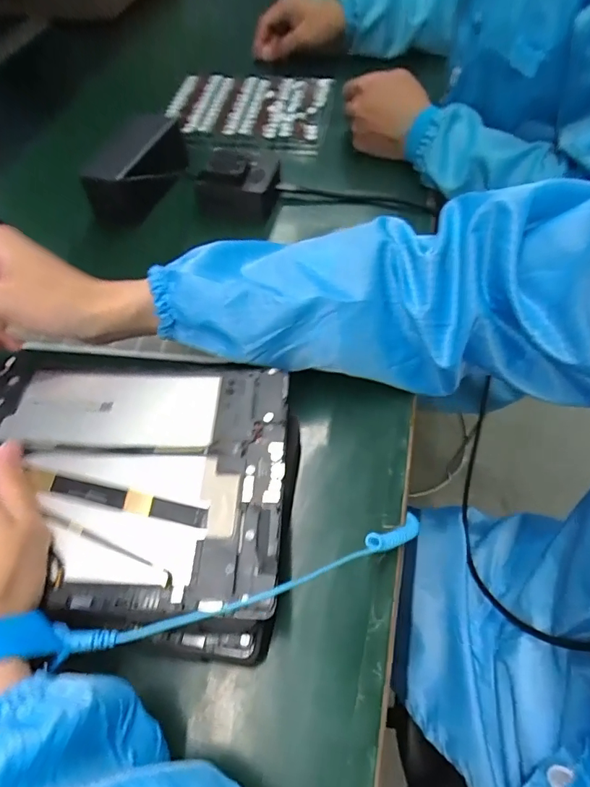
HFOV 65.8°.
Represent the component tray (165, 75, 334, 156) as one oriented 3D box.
[{"bbox_3d":[-0.058,-0.347,0.556,0.191,0.013,0.144,7,56,5],"label":"component tray"}]

